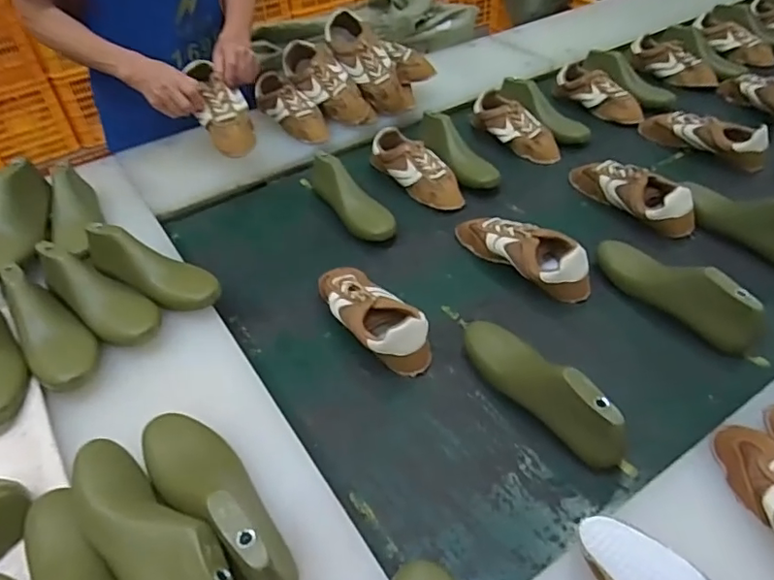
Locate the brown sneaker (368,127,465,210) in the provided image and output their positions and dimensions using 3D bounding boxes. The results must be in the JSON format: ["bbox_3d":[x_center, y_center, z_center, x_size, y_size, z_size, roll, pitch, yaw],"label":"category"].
[{"bbox_3d":[0.063,-0.233,1.078,0.079,0.076,0.230,-31,50,-24],"label":"brown sneaker"}]

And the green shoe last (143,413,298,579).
[{"bbox_3d":[-0.171,0.197,0.545,0.074,0.087,0.243,-35,52,-28],"label":"green shoe last"}]

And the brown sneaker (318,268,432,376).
[{"bbox_3d":[-0.028,0.030,0.803,0.086,0.082,0.234,-27,48,-21],"label":"brown sneaker"}]

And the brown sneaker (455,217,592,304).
[{"bbox_3d":[0.206,-0.062,0.871,0.245,0.071,0.089,28,52,29],"label":"brown sneaker"}]

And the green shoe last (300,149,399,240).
[{"bbox_3d":[-0.077,-0.171,1.004,0.072,0.087,0.252,-29,49,-23],"label":"green shoe last"}]

